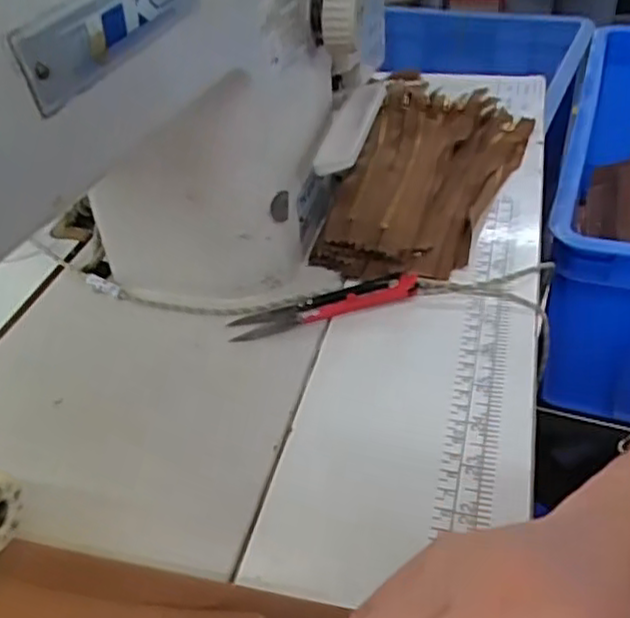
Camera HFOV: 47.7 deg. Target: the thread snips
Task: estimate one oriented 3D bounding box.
[{"bbox_3d":[0.006,-0.004,0.398,0.104,0.012,0.025,-11,39,-10],"label":"thread snips"}]

